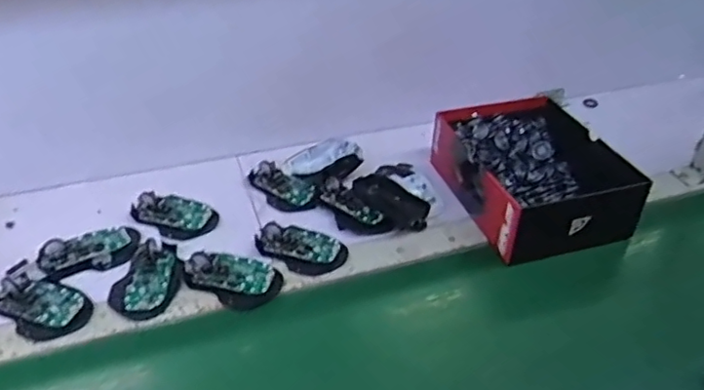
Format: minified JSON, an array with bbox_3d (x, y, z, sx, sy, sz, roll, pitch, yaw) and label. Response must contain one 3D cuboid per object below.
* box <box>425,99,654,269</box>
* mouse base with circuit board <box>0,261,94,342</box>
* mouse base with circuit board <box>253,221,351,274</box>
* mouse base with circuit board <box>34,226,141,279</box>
[{"bbox_3d":[0.240,-0.032,0.802,0.183,0.084,0.249,-10,39,-15],"label":"box"},{"bbox_3d":[-0.348,0.115,0.649,0.124,0.023,0.068,20,43,21],"label":"mouse base with circuit board"},{"bbox_3d":[-0.062,0.060,0.731,0.106,0.021,0.065,23,44,24],"label":"mouse base with circuit board"},{"bbox_3d":[-0.320,0.059,0.716,0.114,0.022,0.063,-18,43,-23],"label":"mouse base with circuit board"}]

